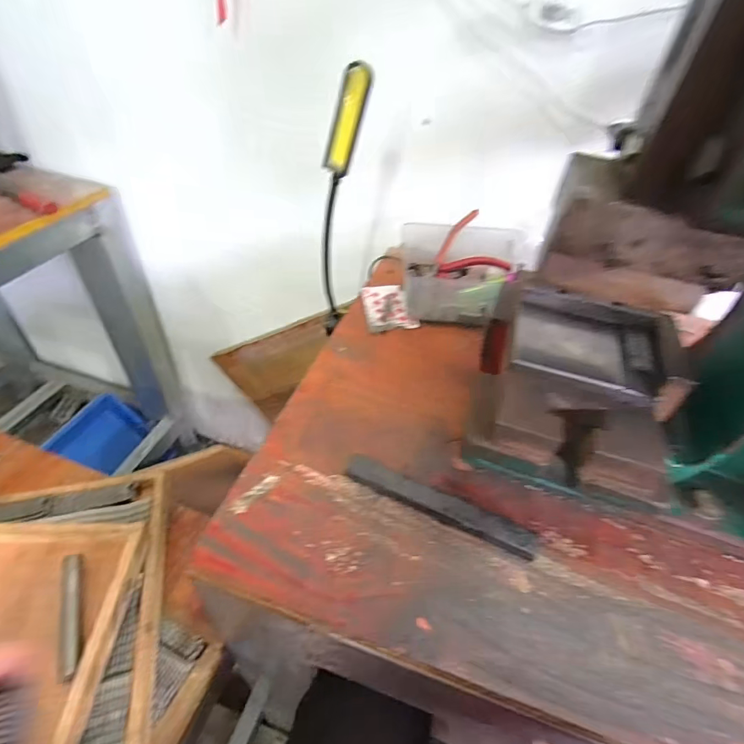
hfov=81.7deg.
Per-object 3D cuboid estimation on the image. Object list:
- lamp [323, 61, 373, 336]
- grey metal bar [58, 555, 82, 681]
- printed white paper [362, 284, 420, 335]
[{"bbox_3d":[-0.030,-0.143,0.434,0.037,0.277,0.038,4,45,-4],"label":"lamp"},{"bbox_3d":[-0.279,0.222,0.397,0.013,0.014,0.111,-14,48,-21],"label":"grey metal bar"},{"bbox_3d":[0.018,-0.082,0.529,0.059,0.007,0.090,-5,45,-11],"label":"printed white paper"}]

